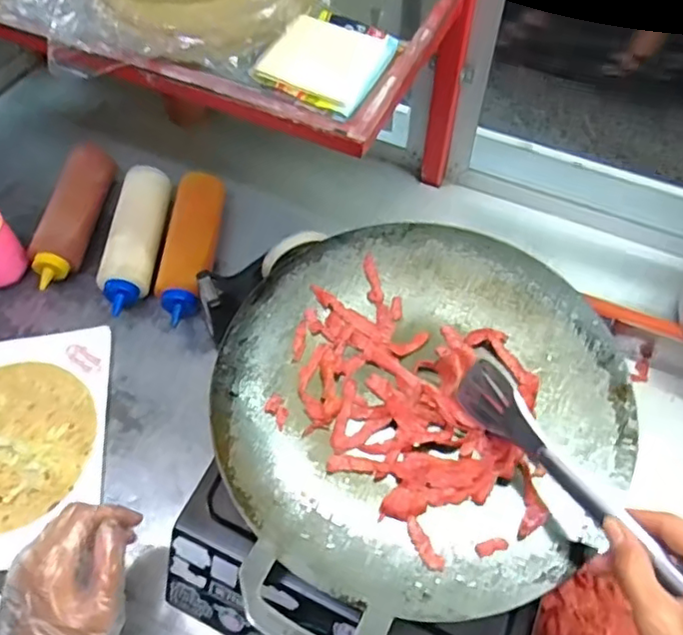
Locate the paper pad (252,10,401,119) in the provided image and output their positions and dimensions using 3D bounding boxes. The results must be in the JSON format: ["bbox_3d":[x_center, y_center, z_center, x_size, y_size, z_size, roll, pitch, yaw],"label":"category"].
[{"bbox_3d":[-0.012,-0.224,0.521,0.091,0.020,0.098,24,62,16],"label":"paper pad"}]

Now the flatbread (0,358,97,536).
[{"bbox_3d":[-0.346,0.127,0.628,0.164,0.014,0.186,-13,59,-6],"label":"flatbread"}]

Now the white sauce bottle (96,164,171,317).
[{"bbox_3d":[-0.251,-0.096,0.738,0.058,0.060,0.190,0,59,2],"label":"white sauce bottle"}]

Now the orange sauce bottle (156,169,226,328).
[{"bbox_3d":[-0.182,-0.093,0.735,0.060,0.056,0.212,2,59,3],"label":"orange sauce bottle"}]

